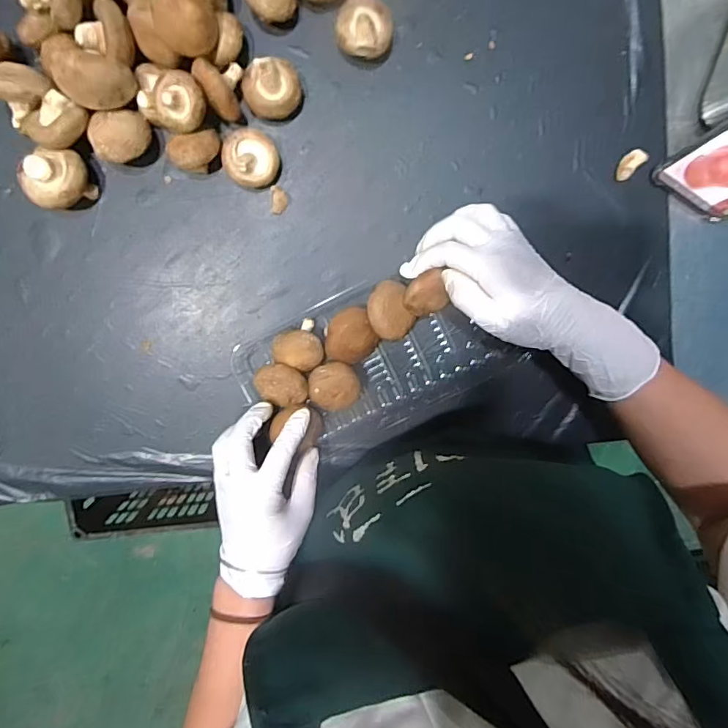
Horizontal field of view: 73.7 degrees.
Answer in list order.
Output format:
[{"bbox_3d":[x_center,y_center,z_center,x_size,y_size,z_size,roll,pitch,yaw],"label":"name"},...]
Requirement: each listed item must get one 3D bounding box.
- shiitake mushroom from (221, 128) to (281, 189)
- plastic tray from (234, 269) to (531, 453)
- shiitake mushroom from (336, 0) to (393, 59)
[{"bbox_3d":[-0.089,-0.164,0.384,0.042,0.016,0.046,-9,107,-25],"label":"shiitake mushroom"},{"bbox_3d":[0.011,-0.007,0.411,0.225,0.042,0.115,-23,100,2],"label":"plastic tray"},{"bbox_3d":[0.001,-0.259,0.375,0.042,0.029,0.043,-5,100,-1],"label":"shiitake mushroom"}]

